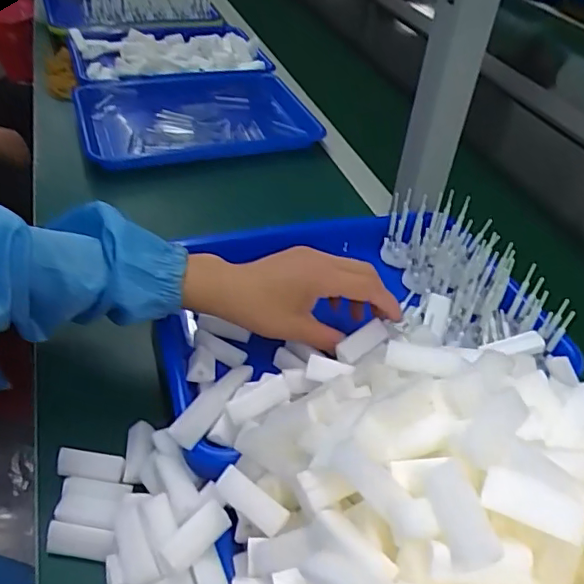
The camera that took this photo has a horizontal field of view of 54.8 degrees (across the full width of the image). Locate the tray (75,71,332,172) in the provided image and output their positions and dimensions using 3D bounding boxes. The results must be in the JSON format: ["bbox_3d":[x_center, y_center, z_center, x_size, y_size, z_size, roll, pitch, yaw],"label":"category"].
[{"bbox_3d":[-0.141,-0.254,0.823,0.326,0.039,0.252,-13,44,-21],"label":"tray"}]

